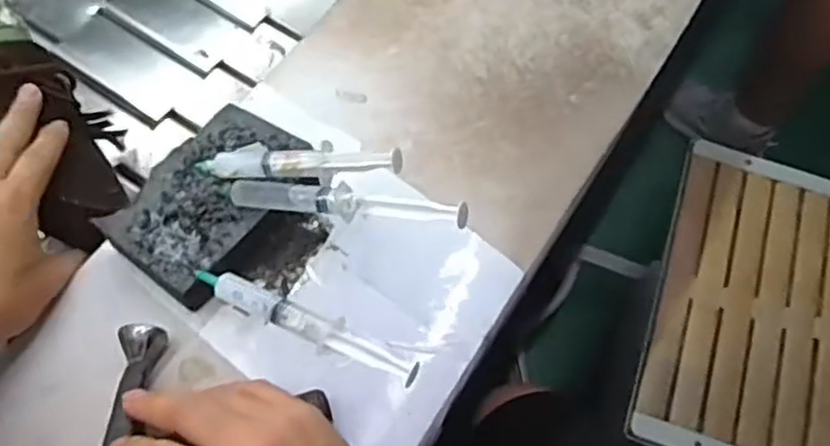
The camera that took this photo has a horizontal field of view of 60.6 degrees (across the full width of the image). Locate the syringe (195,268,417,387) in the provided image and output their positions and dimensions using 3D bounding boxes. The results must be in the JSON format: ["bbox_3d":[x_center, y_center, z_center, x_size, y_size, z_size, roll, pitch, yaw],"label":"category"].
[{"bbox_3d":[-0.066,0.060,0.420,0.146,0.019,0.019,24,65,8],"label":"syringe"}]

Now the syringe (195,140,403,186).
[{"bbox_3d":[-0.077,-0.039,0.451,0.139,0.014,0.026,1,63,16],"label":"syringe"}]

